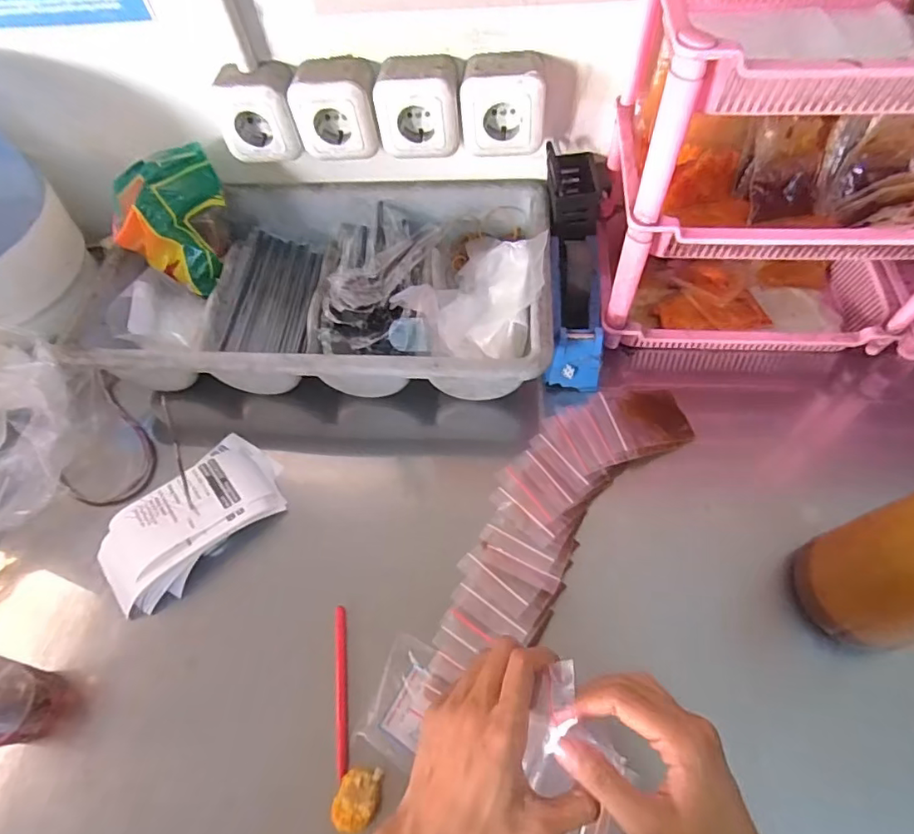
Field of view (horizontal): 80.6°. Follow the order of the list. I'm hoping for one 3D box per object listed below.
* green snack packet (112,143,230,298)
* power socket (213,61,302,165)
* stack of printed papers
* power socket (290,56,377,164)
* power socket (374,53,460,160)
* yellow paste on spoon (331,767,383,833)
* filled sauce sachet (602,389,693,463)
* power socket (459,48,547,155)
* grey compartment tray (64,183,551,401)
[{"bbox_3d":[-0.323,-0.224,0.620,0.093,0.115,0.111,7,60,8],"label":"green snack packet"},{"bbox_3d":[-0.206,-0.317,0.565,0.082,0.074,0.057,-6,59,1],"label":"power socket"},{"bbox_3d":[-0.260,0.100,0.530,0.106,0.040,0.183,38,69,23],"label":"stack of printed papers"},{"bbox_3d":[-0.122,-0.316,0.556,0.084,0.076,0.052,-1,59,4],"label":"power socket"},{"bbox_3d":[-0.039,-0.311,0.543,0.083,0.078,0.050,-1,59,4],"label":"power socket"},{"bbox_3d":[-0.075,0.289,0.407,0.032,0.017,0.039,6,60,8],"label":"yellow paste on spoon"},{"bbox_3d":[0.196,0.004,0.551,0.084,0.018,0.078,-8,59,0],"label":"filled sauce sachet"},{"bbox_3d":[0.048,-0.314,0.539,0.082,0.075,0.056,3,60,6],"label":"power socket"},{"bbox_3d":[-0.145,-0.145,0.614,0.483,0.081,0.282,1,59,5],"label":"grey compartment tray"}]

